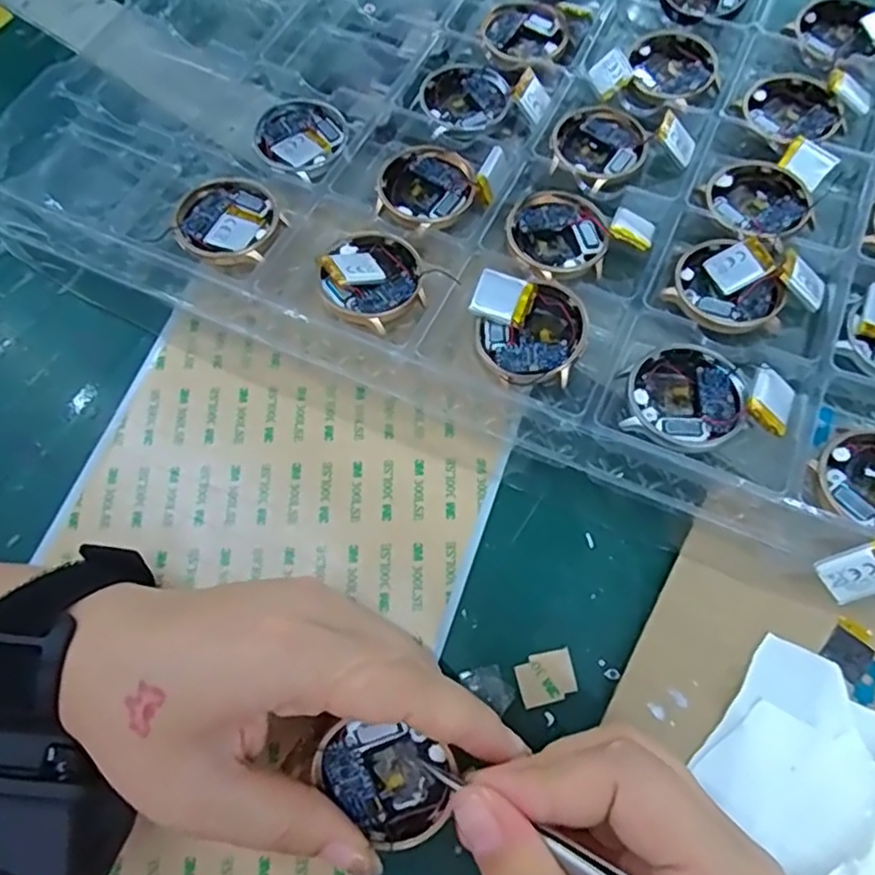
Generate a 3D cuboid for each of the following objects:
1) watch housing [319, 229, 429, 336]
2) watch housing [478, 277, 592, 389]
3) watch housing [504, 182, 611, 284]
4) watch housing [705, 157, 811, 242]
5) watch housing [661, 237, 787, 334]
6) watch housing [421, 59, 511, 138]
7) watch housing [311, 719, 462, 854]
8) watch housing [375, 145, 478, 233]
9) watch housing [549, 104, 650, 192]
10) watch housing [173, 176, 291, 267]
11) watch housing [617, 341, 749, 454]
[{"bbox_3d":[-0.028,-0.068,0.271,0.041,0.012,0.044,-1,68,2],"label":"watch housing"},{"bbox_3d":[0.040,-0.038,0.259,0.043,0.014,0.039,-32,70,-10],"label":"watch housing"},{"bbox_3d":[0.052,-0.089,0.286,0.042,0.011,0.049,-1,68,2],"label":"watch housing"},{"bbox_3d":[0.142,-0.105,0.292,0.042,0.013,0.046,27,72,13],"label":"watch housing"},{"bbox_3d":[0.120,-0.060,0.271,0.037,0.012,0.046,-42,72,-13],"label":"watch housing"},{"bbox_3d":[0.014,-0.165,0.321,0.041,0.011,0.046,-1,68,2],"label":"watch housing"},{"bbox_3d":[-0.017,0.106,0.201,0.042,0.011,0.033,26,85,-6],"label":"watch housing"},{"bbox_3d":[-0.004,-0.113,0.297,0.041,0.010,0.044,-1,68,2],"label":"watch housing"},{"bbox_3d":[0.076,-0.138,0.308,0.042,0.013,0.052,8,68,6],"label":"watch housing"},{"bbox_3d":[-0.090,-0.093,0.283,0.043,0.005,0.048,-36,71,-12],"label":"watch housing"},{"bbox_3d":[0.093,-0.016,0.249,0.043,0.010,0.042,-1,68,2],"label":"watch housing"}]

